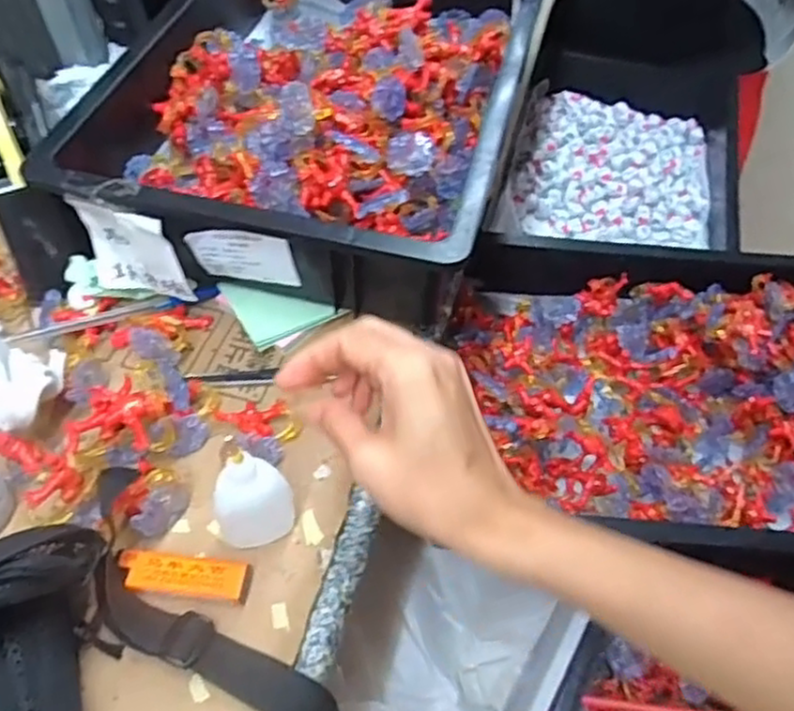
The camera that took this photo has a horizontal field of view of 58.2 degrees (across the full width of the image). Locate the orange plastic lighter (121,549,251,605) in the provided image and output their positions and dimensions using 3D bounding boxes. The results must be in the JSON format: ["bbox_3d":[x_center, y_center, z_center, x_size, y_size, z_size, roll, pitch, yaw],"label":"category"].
[{"bbox_3d":[-0.123,0.128,0.411,0.074,0.011,0.023,6,54,4],"label":"orange plastic lighter"}]

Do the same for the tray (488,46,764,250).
[{"bbox_3d":[0.325,-0.299,1.012,0.301,0.090,0.484,15,55,10],"label":"tray"}]

